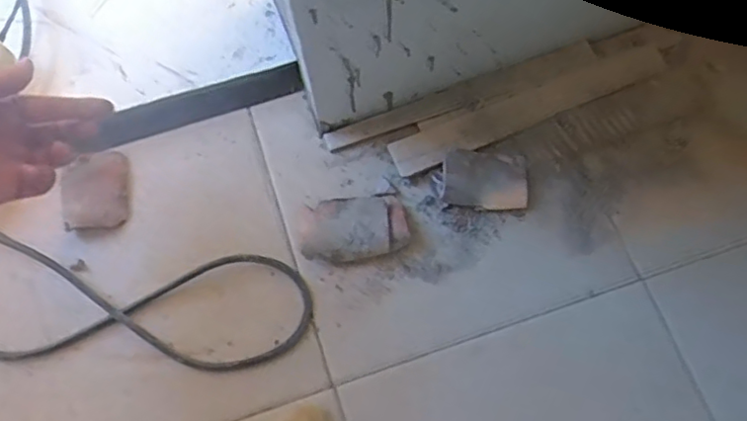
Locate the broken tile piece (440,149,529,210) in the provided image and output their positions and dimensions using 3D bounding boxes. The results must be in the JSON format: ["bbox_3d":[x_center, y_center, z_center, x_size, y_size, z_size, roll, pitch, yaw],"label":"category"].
[{"bbox_3d":[0.108,-0.031,0.593,0.080,0.023,0.054,1,75,2],"label":"broken tile piece"}]

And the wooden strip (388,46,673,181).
[{"bbox_3d":[0.153,-0.106,0.617,0.283,0.006,0.045,-23,75,-5],"label":"wooden strip"}]

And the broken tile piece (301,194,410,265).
[{"bbox_3d":[-0.017,0.017,0.581,0.096,0.016,0.059,-6,75,0],"label":"broken tile piece"}]

